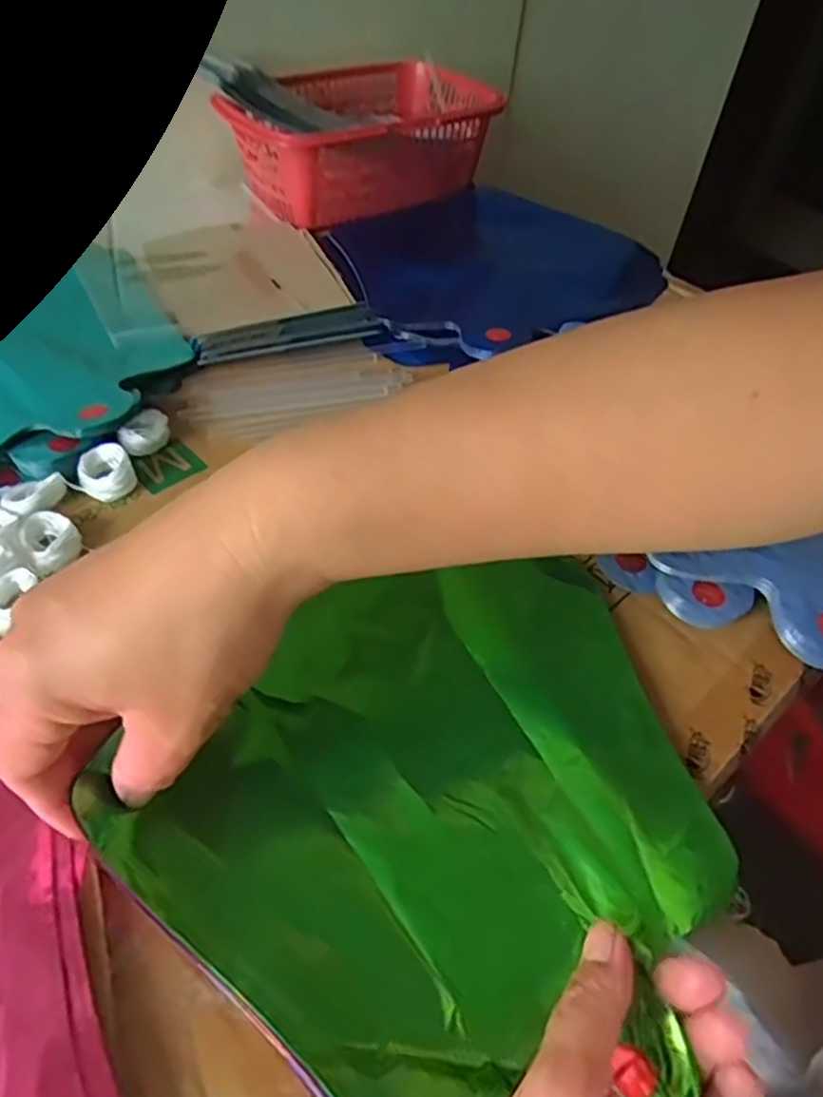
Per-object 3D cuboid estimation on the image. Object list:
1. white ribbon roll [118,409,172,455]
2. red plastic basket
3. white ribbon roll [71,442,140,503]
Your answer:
[{"bbox_3d":[-0.145,-0.064,0.398,0.026,0.010,0.029,-14,52,-15],"label":"white ribbon roll"},{"bbox_3d":[-0.045,-0.340,0.603,0.222,0.075,0.153,-25,56,-23],"label":"red plastic basket"},{"bbox_3d":[-0.158,-0.039,0.376,0.028,0.015,0.030,2,50,-2],"label":"white ribbon roll"}]

